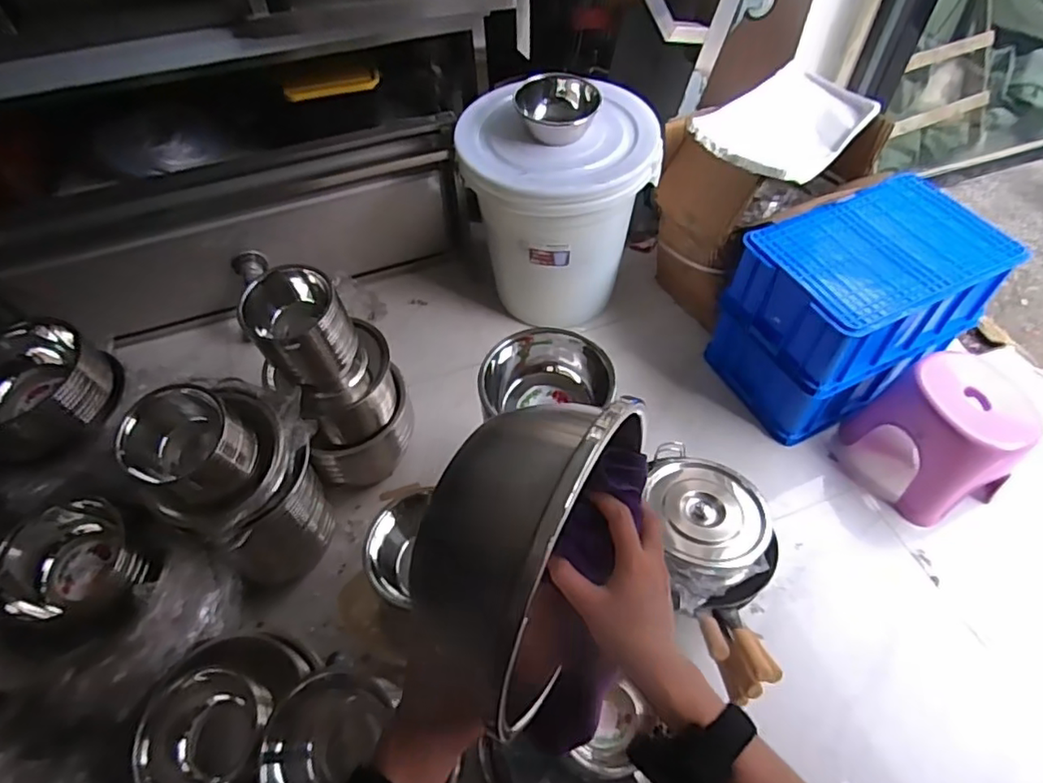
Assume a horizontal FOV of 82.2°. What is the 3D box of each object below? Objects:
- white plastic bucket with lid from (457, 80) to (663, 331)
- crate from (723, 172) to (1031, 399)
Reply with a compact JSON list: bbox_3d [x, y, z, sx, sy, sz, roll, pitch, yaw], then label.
[{"bbox_3d":[0.099,-0.555,1.801,0.499,0.559,0.419,34,63,24],"label":"white plastic bucket with lid"},{"bbox_3d":[0.903,-0.291,1.580,0.576,0.258,0.398,-21,56,-12],"label":"crate"}]

